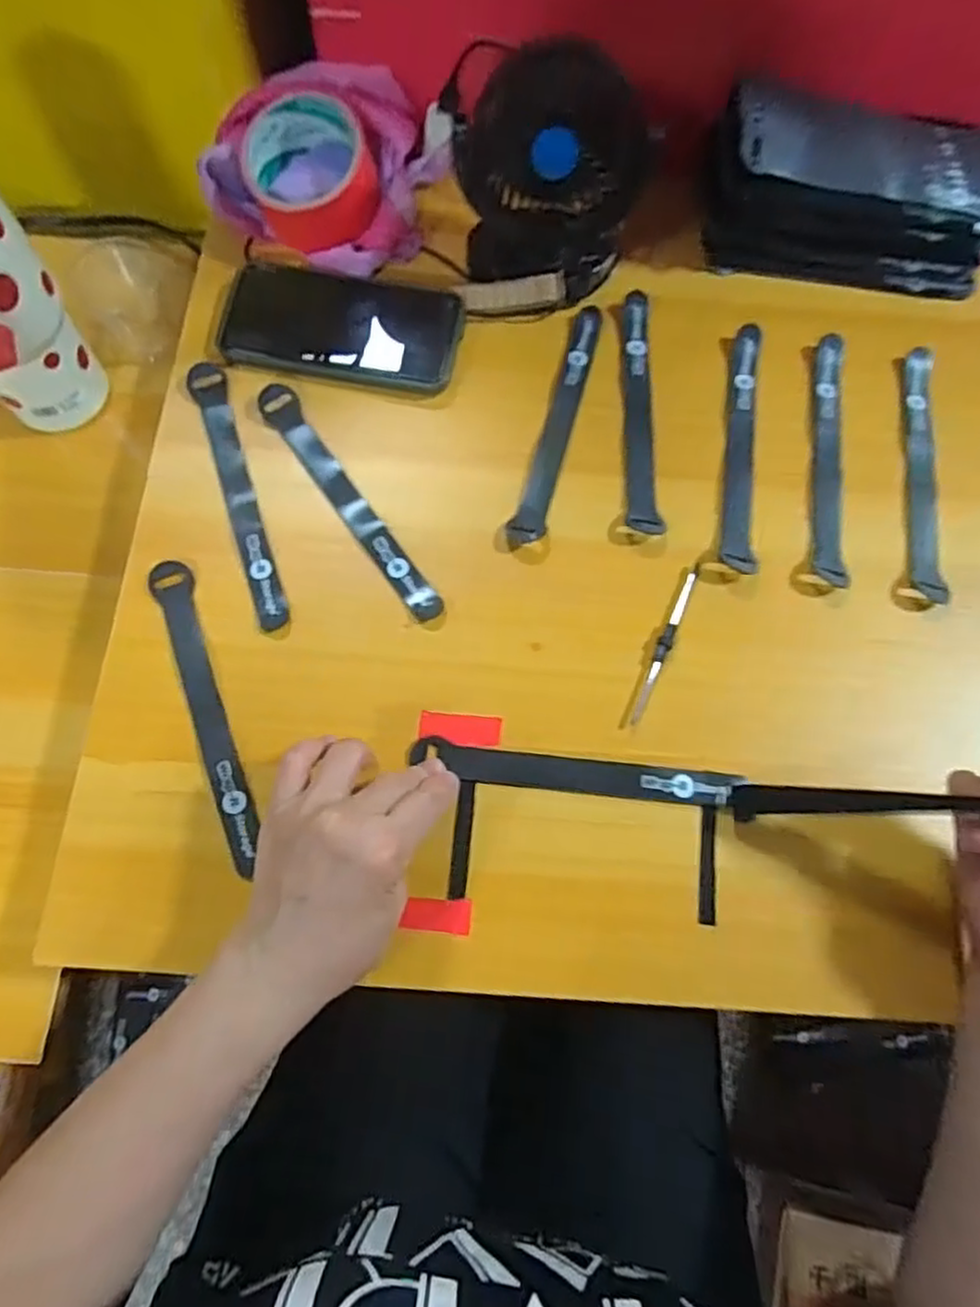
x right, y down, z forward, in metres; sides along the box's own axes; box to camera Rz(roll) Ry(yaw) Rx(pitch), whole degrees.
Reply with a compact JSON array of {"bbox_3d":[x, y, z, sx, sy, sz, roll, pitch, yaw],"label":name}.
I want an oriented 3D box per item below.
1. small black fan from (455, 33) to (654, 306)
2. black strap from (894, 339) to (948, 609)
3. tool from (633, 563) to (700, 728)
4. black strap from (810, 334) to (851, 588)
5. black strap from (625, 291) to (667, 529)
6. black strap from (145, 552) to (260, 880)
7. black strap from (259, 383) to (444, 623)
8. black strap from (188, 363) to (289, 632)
[{"bbox_3d":[0.038,-0.312,0.473,0.118,0.127,0.067,17,72,4],"label":"small black fan"},{"bbox_3d":[0.291,-0.121,0.484,0.029,0.009,0.202,12,72,2],"label":"black strap"},{"bbox_3d":[0.108,-0.009,0.438,0.009,0.007,0.113,22,72,6],"label":"tool"},{"bbox_3d":[0.230,-0.134,0.484,0.021,0.006,0.190,8,72,1],"label":"black strap"},{"bbox_3d":[0.104,-0.169,0.492,0.022,0.006,0.190,3,72,-1],"label":"black strap"},{"bbox_3d":[-0.168,0.031,0.422,0.023,0.007,0.195,-19,73,-8],"label":"black strap"},{"bbox_3d":[-0.091,-0.100,0.462,0.023,0.009,0.196,-35,76,-12],"label":"black strap"},{"bbox_3d":[-0.163,-0.106,0.467,0.023,0.007,0.200,-19,73,-8],"label":"black strap"}]

